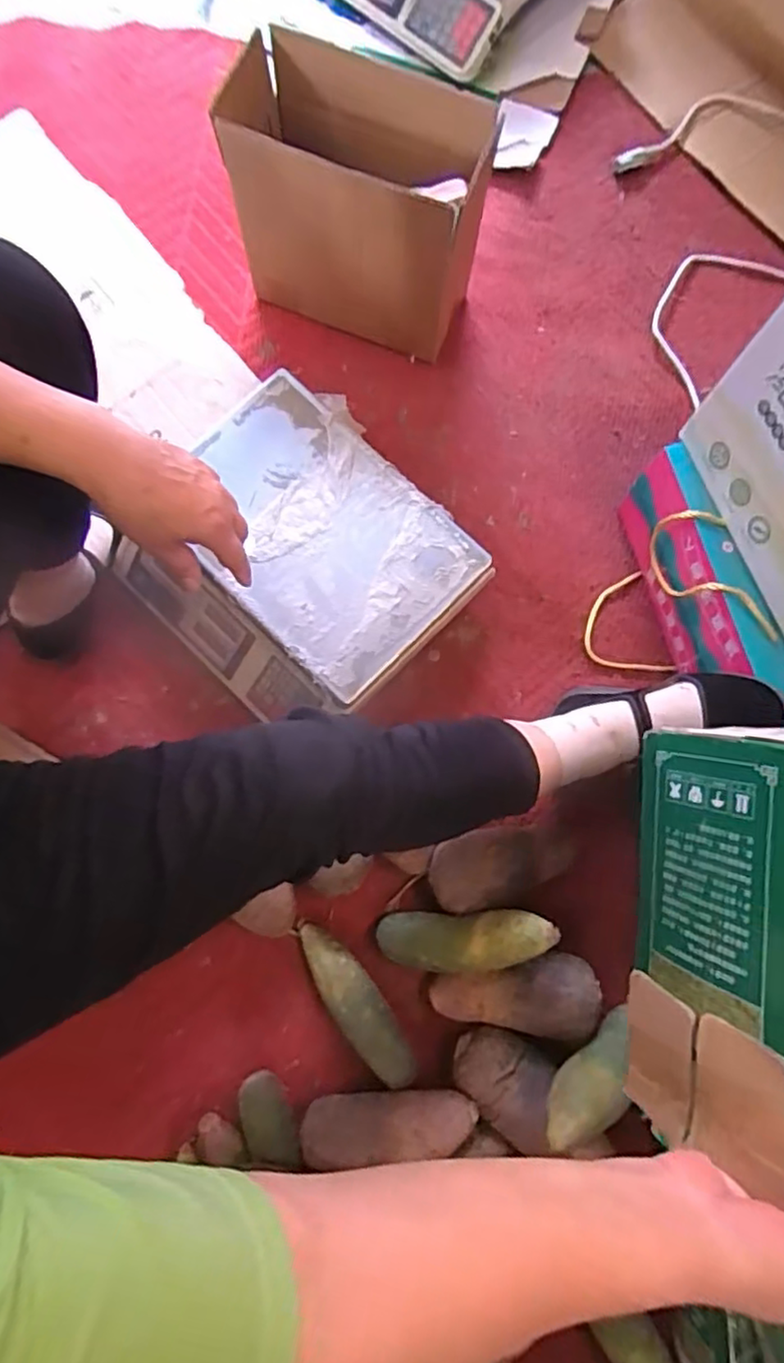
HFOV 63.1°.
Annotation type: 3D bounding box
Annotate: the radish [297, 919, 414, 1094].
[{"bbox_3d":[-0.039,0.335,0.666,0.054,0.062,0.183,-37,81,-8],"label":"radish"}]

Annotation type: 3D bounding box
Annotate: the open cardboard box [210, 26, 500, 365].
[{"bbox_3d":[-0.045,-0.547,0.747,0.288,0.239,0.148,24,78,4],"label":"open cardboard box"}]

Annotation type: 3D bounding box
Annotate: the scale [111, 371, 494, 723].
[{"bbox_3d":[-0.107,-0.133,0.738,0.301,0.107,0.334,-43,82,-9],"label":"scale"}]

